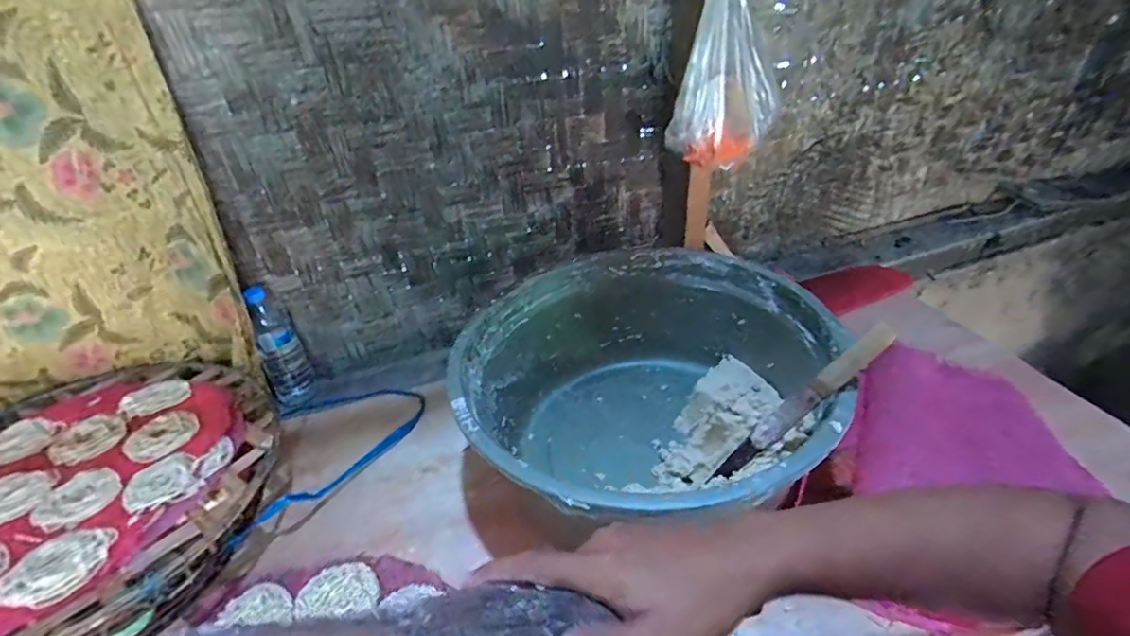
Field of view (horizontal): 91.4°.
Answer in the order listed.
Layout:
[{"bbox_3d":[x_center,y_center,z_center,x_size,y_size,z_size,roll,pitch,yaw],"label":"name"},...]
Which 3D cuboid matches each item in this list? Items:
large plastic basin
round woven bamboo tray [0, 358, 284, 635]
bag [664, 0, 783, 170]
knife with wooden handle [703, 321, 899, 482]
[{"bbox_3d":[0.089,0.091,0.646,0.387,0.179,0.391,-4,35,3],"label":"large plastic basin"},{"bbox_3d":[-0.550,0.210,0.636,0.390,0.114,0.429,-4,35,3],"label":"round woven bamboo tray"},{"bbox_3d":[0.238,-0.368,0.798,0.151,0.264,0.122,8,38,19],"label":"bag"},{"bbox_3d":[0.217,0.086,0.520,0.018,0.216,0.020,28,27,-24],"label":"knife with wooden handle"}]

